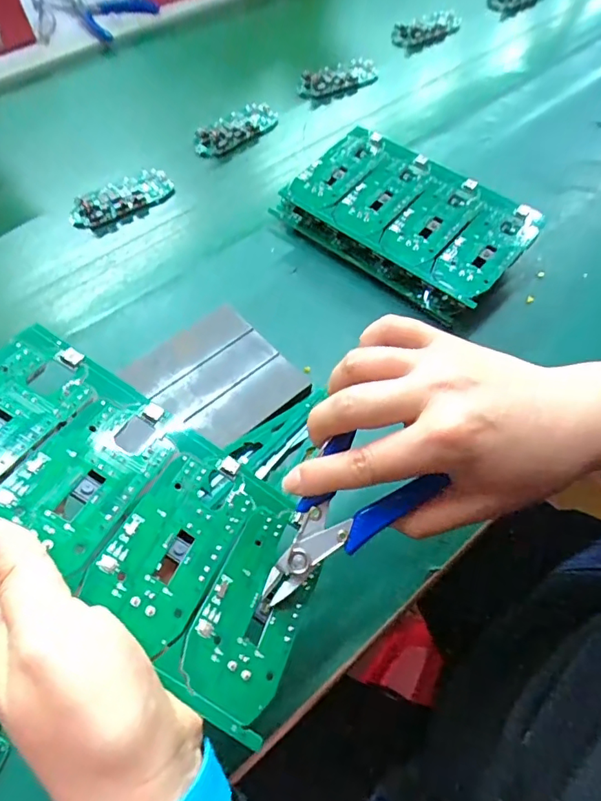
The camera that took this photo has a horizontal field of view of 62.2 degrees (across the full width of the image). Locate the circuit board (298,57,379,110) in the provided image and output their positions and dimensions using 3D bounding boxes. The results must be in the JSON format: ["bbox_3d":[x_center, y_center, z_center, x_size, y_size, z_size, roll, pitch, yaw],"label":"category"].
[{"bbox_3d":[0.047,-0.378,0.588,0.107,0.024,0.041,-23,68,-14],"label":"circuit board"}]

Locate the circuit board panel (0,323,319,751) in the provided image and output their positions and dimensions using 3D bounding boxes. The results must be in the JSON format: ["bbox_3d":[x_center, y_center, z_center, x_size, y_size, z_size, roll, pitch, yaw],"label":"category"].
[{"bbox_3d":[-0.076,0.048,0.223,0.187,0.004,0.106,36,42,-7],"label":"circuit board panel"}]

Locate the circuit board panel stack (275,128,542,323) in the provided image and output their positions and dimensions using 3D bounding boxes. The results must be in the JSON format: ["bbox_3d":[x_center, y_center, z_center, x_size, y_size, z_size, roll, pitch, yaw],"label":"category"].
[{"bbox_3d":[0.090,-0.157,0.434,0.191,0.049,0.116,38,68,14],"label":"circuit board panel stack"}]

